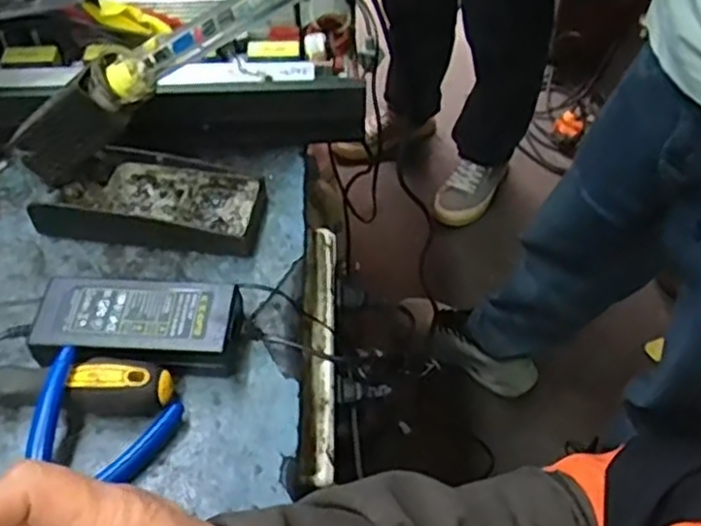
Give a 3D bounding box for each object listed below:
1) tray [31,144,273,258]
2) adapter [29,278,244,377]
[{"bbox_3d":[-0.149,-0.048,0.554,0.162,0.033,0.070,6,50,5],"label":"tray"},{"bbox_3d":[-0.138,0.044,0.481,0.126,0.036,0.059,2,50,1],"label":"adapter"}]

